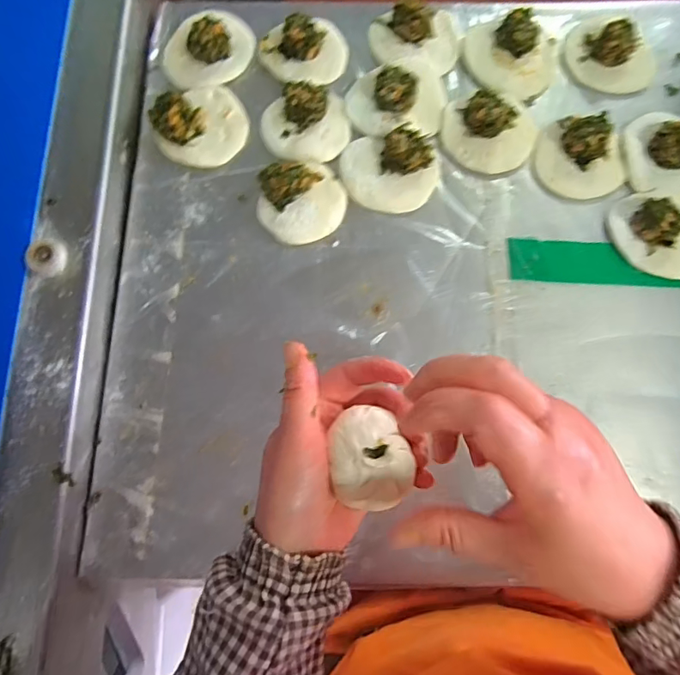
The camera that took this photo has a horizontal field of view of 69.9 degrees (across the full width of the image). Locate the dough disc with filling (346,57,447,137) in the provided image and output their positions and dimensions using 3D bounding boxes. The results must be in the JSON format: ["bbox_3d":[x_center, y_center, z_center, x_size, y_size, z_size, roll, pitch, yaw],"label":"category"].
[{"bbox_3d":[0.059,-0.250,0.496,0.100,0.024,0.088,-2,76,0],"label":"dough disc with filling"}]

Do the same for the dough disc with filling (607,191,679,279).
[{"bbox_3d":[0.312,-0.103,0.461,0.081,0.031,0.095,-32,78,-7],"label":"dough disc with filling"}]

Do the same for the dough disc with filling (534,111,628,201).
[{"bbox_3d":[0.242,-0.179,0.482,0.088,0.027,0.082,0,76,1],"label":"dough disc with filling"}]

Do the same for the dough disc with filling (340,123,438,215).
[{"bbox_3d":[0.049,-0.168,0.479,0.097,0.026,0.079,12,76,4],"label":"dough disc with filling"}]

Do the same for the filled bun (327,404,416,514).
[{"bbox_3d":[0.016,0.064,0.258,0.040,0.025,0.052,-12,76,-2],"label":"filled bun"}]

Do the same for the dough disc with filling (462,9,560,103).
[{"bbox_3d":[0.185,-0.299,0.509,0.095,0.022,0.092,0,76,1],"label":"dough disc with filling"}]

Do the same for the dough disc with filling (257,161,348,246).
[{"bbox_3d":[-0.037,-0.135,0.468,0.085,0.031,0.079,0,76,1],"label":"dough disc with filling"}]

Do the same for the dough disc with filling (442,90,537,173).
[{"bbox_3d":[0.151,-0.209,0.486,0.092,0.025,0.080,-4,76,0],"label":"dough disc with filling"}]

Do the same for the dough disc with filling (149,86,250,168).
[{"bbox_3d":[-0.139,-0.220,0.491,0.082,0.030,0.091,39,80,9],"label":"dough disc with filling"}]

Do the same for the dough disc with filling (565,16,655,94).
[{"bbox_3d":[0.285,-0.299,0.507,0.095,0.028,0.073,41,80,10],"label":"dough disc with filling"}]

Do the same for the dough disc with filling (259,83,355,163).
[{"bbox_3d":[-0.035,-0.219,0.491,0.088,0.023,0.079,-3,76,0],"label":"dough disc with filling"}]

